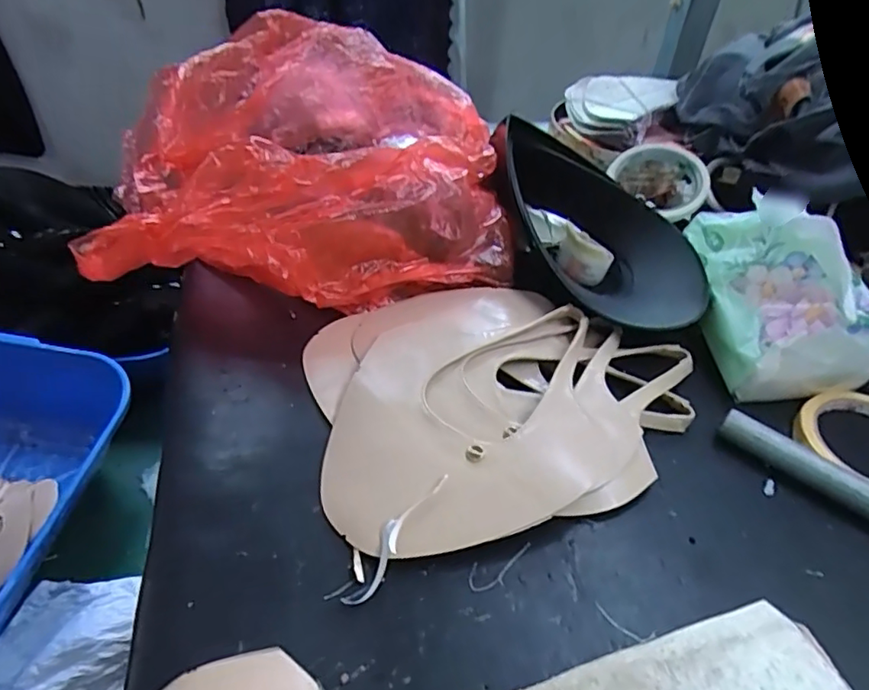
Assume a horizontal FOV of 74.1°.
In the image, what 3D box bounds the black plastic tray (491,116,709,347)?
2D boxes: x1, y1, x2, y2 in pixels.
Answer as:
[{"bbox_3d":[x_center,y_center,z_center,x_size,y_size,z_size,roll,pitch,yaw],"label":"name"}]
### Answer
[{"bbox_3d":[0.133,-0.106,0.490,0.152,0.069,0.222,0,41,-5],"label":"black plastic tray"}]

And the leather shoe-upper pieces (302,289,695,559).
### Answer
[{"bbox_3d":[0.041,0.027,0.392,0.244,0.030,0.206,-11,43,-17],"label":"leather shoe-upper pieces"}]

